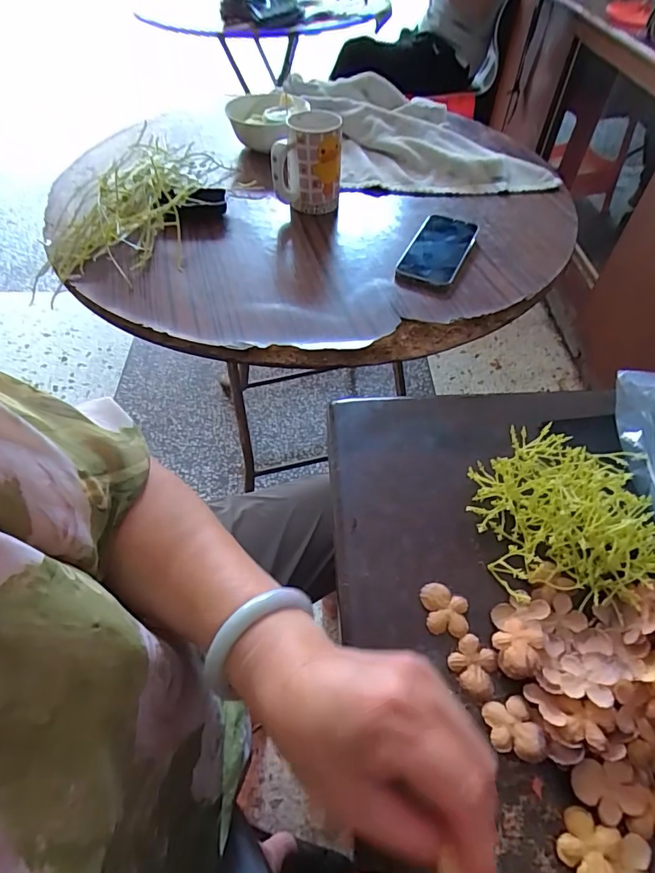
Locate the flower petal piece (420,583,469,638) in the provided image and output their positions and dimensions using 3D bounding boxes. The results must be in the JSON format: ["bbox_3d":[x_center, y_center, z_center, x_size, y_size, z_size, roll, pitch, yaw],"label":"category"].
[{"bbox_3d":[0.082,0.121,0.327,0.032,0.004,0.034,5,48,4],"label":"flower petal piece"}]

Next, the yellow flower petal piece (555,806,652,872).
[{"bbox_3d":[0.147,0.226,0.245,0.047,0.009,0.037,20,51,16],"label":"yellow flower petal piece"}]

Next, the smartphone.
[{"bbox_3d":[0.162,-0.273,0.667,0.082,0.010,0.164,18,57,17],"label":"smartphone"}]

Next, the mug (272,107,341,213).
[{"bbox_3d":[-0.031,-0.420,0.716,0.100,0.121,0.088,1,48,1],"label":"mug"}]

